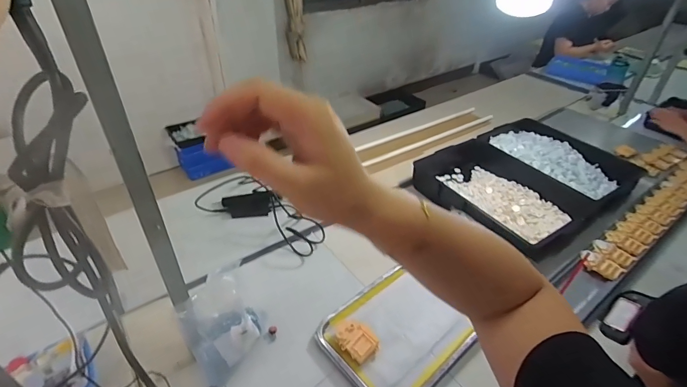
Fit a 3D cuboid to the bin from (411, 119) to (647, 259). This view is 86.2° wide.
[{"bbox_3d":[0.648,-0.072,1.328,0.717,0.081,0.581,-18,42,-24],"label":"bin"}]

